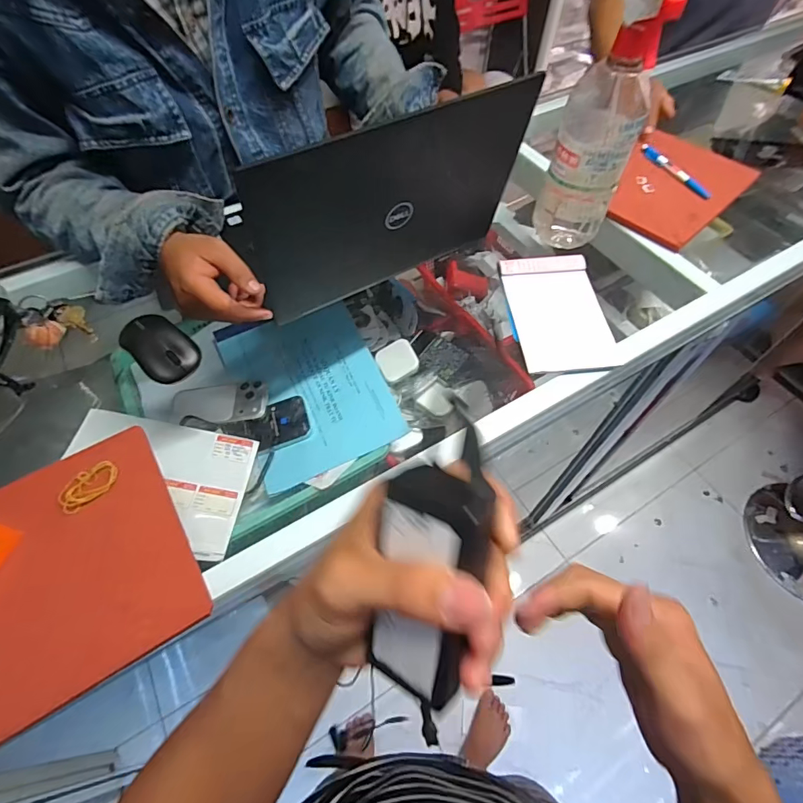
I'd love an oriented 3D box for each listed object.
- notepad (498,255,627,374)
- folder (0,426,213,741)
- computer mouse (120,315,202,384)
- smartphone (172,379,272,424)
[{"bbox_3d":[0.186,-0.108,0.534,0.109,0.011,0.165,-7,63,-3],"label":"notepad"},{"bbox_3d":[-0.299,0.149,0.361,0.235,0.014,0.192,-26,65,-22],"label":"folder"},{"bbox_3d":[-0.261,-0.060,0.485,0.083,0.031,0.058,40,66,21],"label":"computer mouse"},{"bbox_3d":[-0.276,0.002,0.675,0.151,0.016,0.076,-6,52,5],"label":"smartphone"}]

